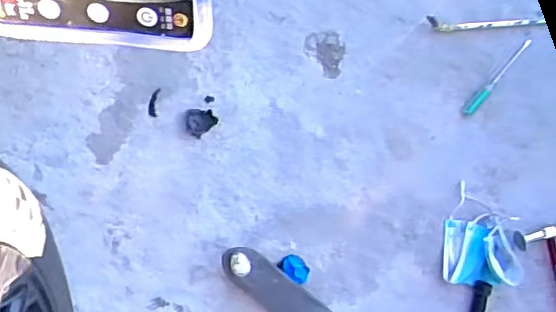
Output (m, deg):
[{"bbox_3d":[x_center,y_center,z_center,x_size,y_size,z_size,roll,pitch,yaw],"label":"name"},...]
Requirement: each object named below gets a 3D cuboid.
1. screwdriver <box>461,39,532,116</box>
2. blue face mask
[{"bbox_3d":[0.292,-0.103,0.787,0.136,0.011,0.014,-45,95,-3],"label":"screwdriver"},{"bbox_3d":[0.269,0.108,0.764,0.097,0.029,0.121,6,91,-6],"label":"blue face mask"}]

